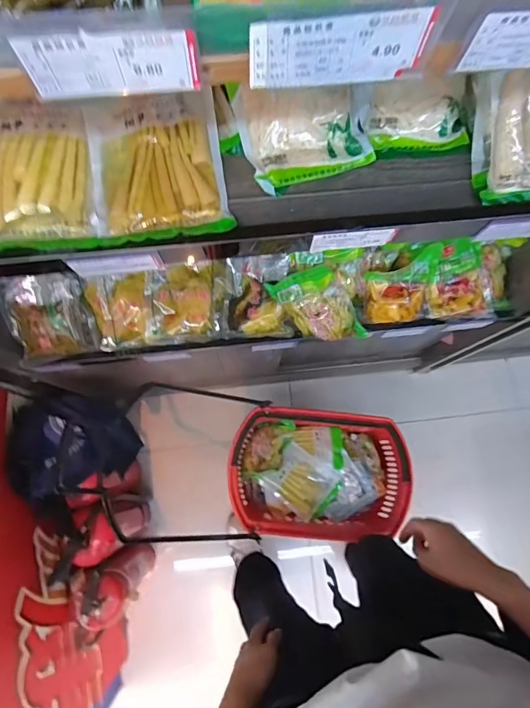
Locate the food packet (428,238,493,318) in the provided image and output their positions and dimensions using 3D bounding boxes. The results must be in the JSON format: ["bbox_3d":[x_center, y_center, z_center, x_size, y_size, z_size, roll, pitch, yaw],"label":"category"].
[{"bbox_3d":[0.413,-0.156,0.895,0.136,0.045,0.172,-20,106,-3],"label":"food packet"}]

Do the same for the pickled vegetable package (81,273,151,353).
[{"bbox_3d":[-0.304,-0.098,0.899,0.134,0.040,0.174,-15,102,-1],"label":"pickled vegetable package"}]

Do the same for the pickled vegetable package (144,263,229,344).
[{"bbox_3d":[-0.167,-0.112,0.918,0.167,0.040,0.160,-4,96,-8],"label":"pickled vegetable package"}]

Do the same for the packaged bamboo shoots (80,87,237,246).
[{"bbox_3d":[-0.118,-0.206,0.467,0.141,0.027,0.170,-10,78,-4],"label":"packaged bamboo shoots"}]

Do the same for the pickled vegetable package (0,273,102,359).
[{"bbox_3d":[-0.438,-0.079,0.870,0.151,0.039,0.178,-13,116,-12],"label":"pickled vegetable package"}]

